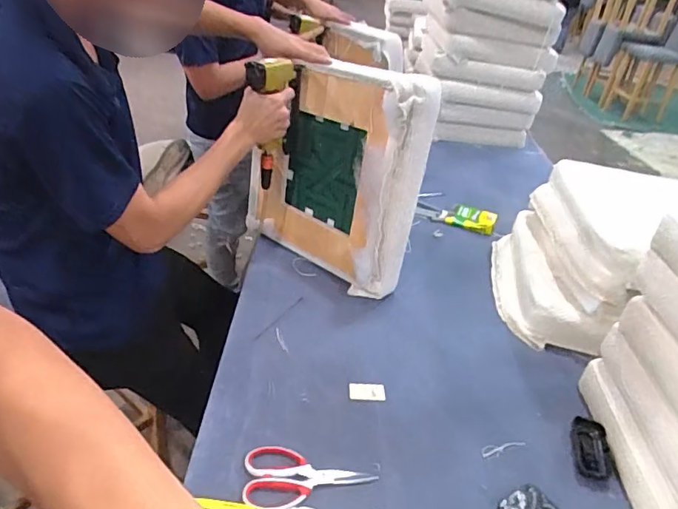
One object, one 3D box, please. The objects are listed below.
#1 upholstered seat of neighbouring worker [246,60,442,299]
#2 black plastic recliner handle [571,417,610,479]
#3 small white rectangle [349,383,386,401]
[{"bbox_3d":[-0.017,-0.164,1.105,0.426,0.464,0.123,32,41,32],"label":"upholstered seat of neighbouring worker"},{"bbox_3d":[0.414,0.316,0.840,0.055,0.018,0.109,15,34,11],"label":"black plastic recliner handle"},{"bbox_3d":[0.050,0.244,0.906,0.065,0.004,0.038,2,35,-1],"label":"small white rectangle"}]

